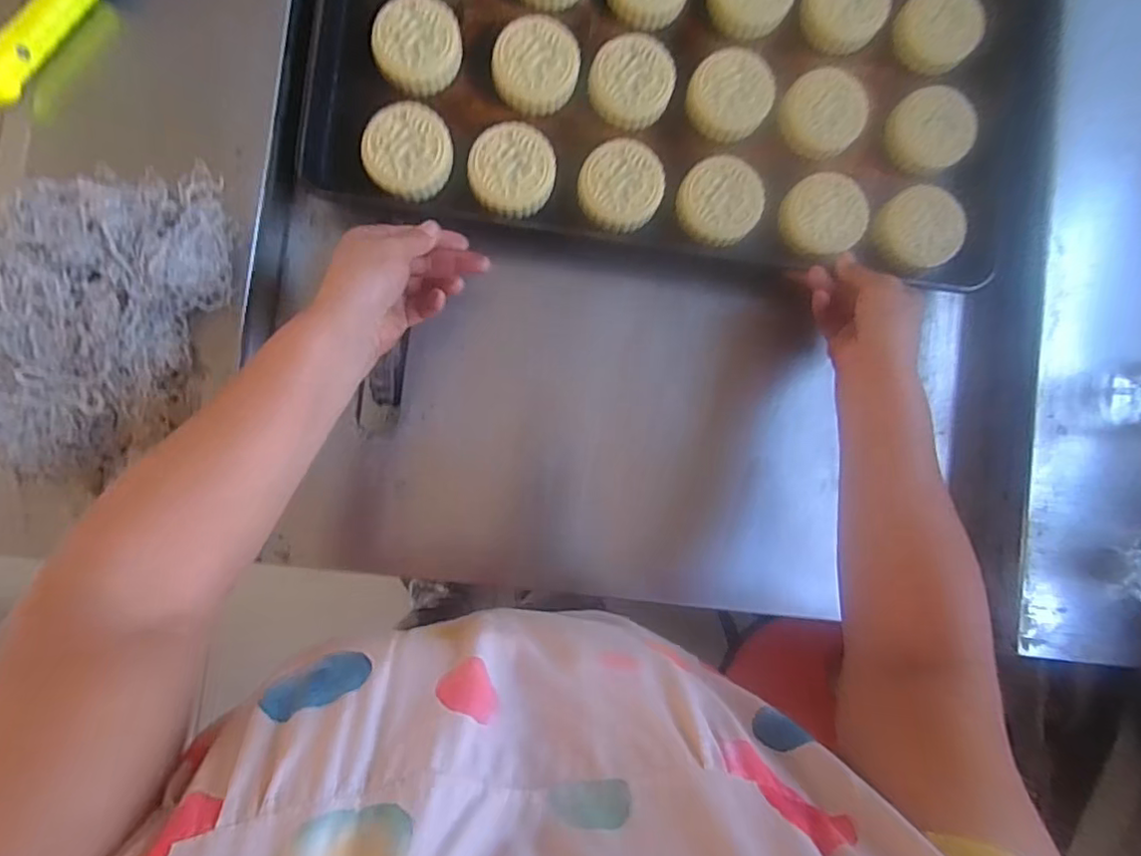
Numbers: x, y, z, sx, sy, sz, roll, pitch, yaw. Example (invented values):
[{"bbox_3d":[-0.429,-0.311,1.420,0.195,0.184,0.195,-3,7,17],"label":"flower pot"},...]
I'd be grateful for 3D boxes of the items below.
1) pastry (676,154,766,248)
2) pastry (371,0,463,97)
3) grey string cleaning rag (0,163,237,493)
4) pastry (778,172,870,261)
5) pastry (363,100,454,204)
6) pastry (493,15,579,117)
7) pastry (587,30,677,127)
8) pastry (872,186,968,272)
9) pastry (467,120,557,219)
[{"bbox_3d":[0.129,-0.196,0.511,0.070,0.022,0.074,1,83,-5],"label":"pastry"},{"bbox_3d":[-0.127,-0.321,0.496,0.069,0.023,0.075,6,82,-4],"label":"pastry"},{"bbox_3d":[-0.339,-0.083,0.419,0.146,0.062,0.237,12,82,-3],"label":"grey string cleaning rag"},{"bbox_3d":[0.220,-0.184,0.509,0.077,0.017,0.069,-32,87,-8],"label":"pastry"},{"bbox_3d":[-0.134,-0.229,0.491,0.068,0.024,0.072,1,83,-5],"label":"pastry"},{"bbox_3d":[-0.029,-0.308,0.502,0.070,0.022,0.074,1,83,-5],"label":"pastry"},{"bbox_3d":[0.053,-0.299,0.509,0.070,0.021,0.073,1,83,-5],"label":"pastry"},{"bbox_3d":[0.306,-0.175,0.519,0.063,0.028,0.069,1,83,-5],"label":"pastry"},{"bbox_3d":[-0.049,-0.216,0.495,0.069,0.018,0.072,4,83,-4],"label":"pastry"}]

